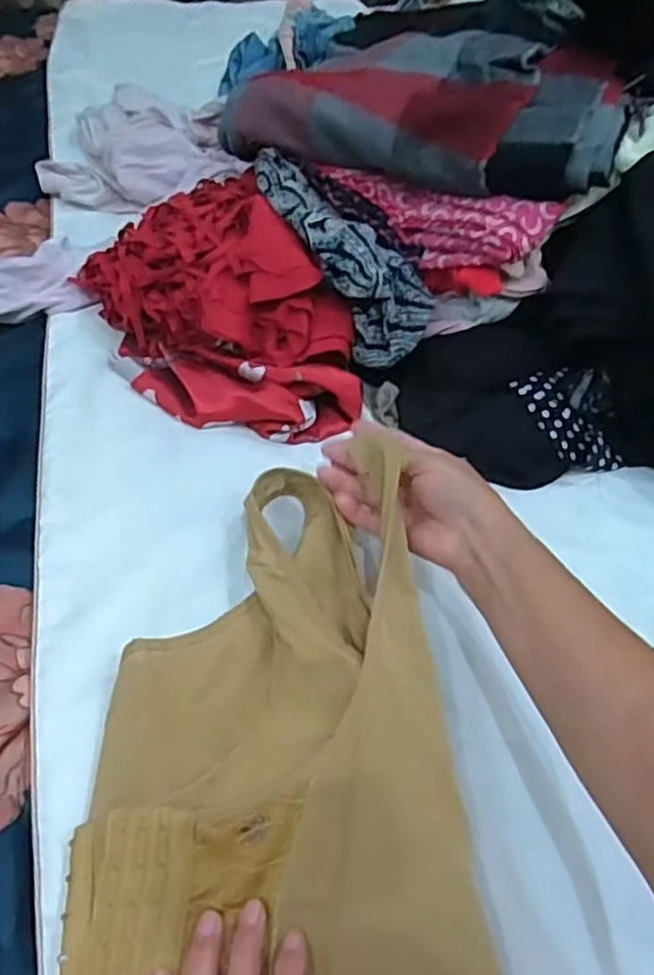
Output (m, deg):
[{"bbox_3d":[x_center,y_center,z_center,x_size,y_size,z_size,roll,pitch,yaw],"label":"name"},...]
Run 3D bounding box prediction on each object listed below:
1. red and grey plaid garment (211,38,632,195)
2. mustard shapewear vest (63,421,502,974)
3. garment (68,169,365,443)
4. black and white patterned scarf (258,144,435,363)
[{"bbox_3d":[0.091,-0.354,0.638,0.353,0.092,0.151,22,51,15],"label":"red and grey plaid garment"},{"bbox_3d":[-0.029,0.189,0.383,0.213,0.104,0.468,-5,51,-7],"label":"mustard shapewear vest"},{"bbox_3d":[-0.095,-0.168,0.633,0.185,0.098,0.269,-25,55,-23],"label":"garment"},{"bbox_3d":[0.014,-0.222,0.642,0.075,0.055,0.228,-33,85,-27],"label":"black and white patterned scarf"}]

